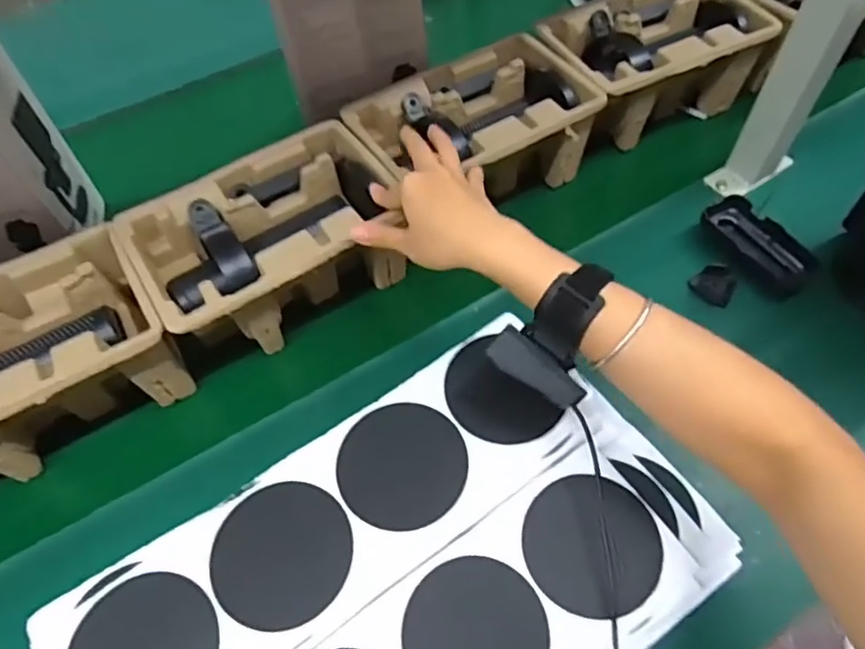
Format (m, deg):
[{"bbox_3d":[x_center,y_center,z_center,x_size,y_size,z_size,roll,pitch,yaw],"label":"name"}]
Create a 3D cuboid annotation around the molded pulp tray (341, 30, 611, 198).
[{"bbox_3d":[0.041,-0.192,0.610,0.218,0.095,0.148,-28,60,-18],"label":"molded pulp tray"}]

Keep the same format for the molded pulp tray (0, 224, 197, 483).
[{"bbox_3d":[-0.333,0.035,0.492,0.224,0.098,0.145,-29,60,-19],"label":"molded pulp tray"}]

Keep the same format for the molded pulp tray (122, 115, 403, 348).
[{"bbox_3d":[-0.145,-0.071,0.548,0.225,0.099,0.147,-30,61,-19],"label":"molded pulp tray"}]

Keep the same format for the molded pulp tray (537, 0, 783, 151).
[{"bbox_3d":[0.236,-0.295,0.671,0.224,0.103,0.152,-20,58,-14],"label":"molded pulp tray"}]

